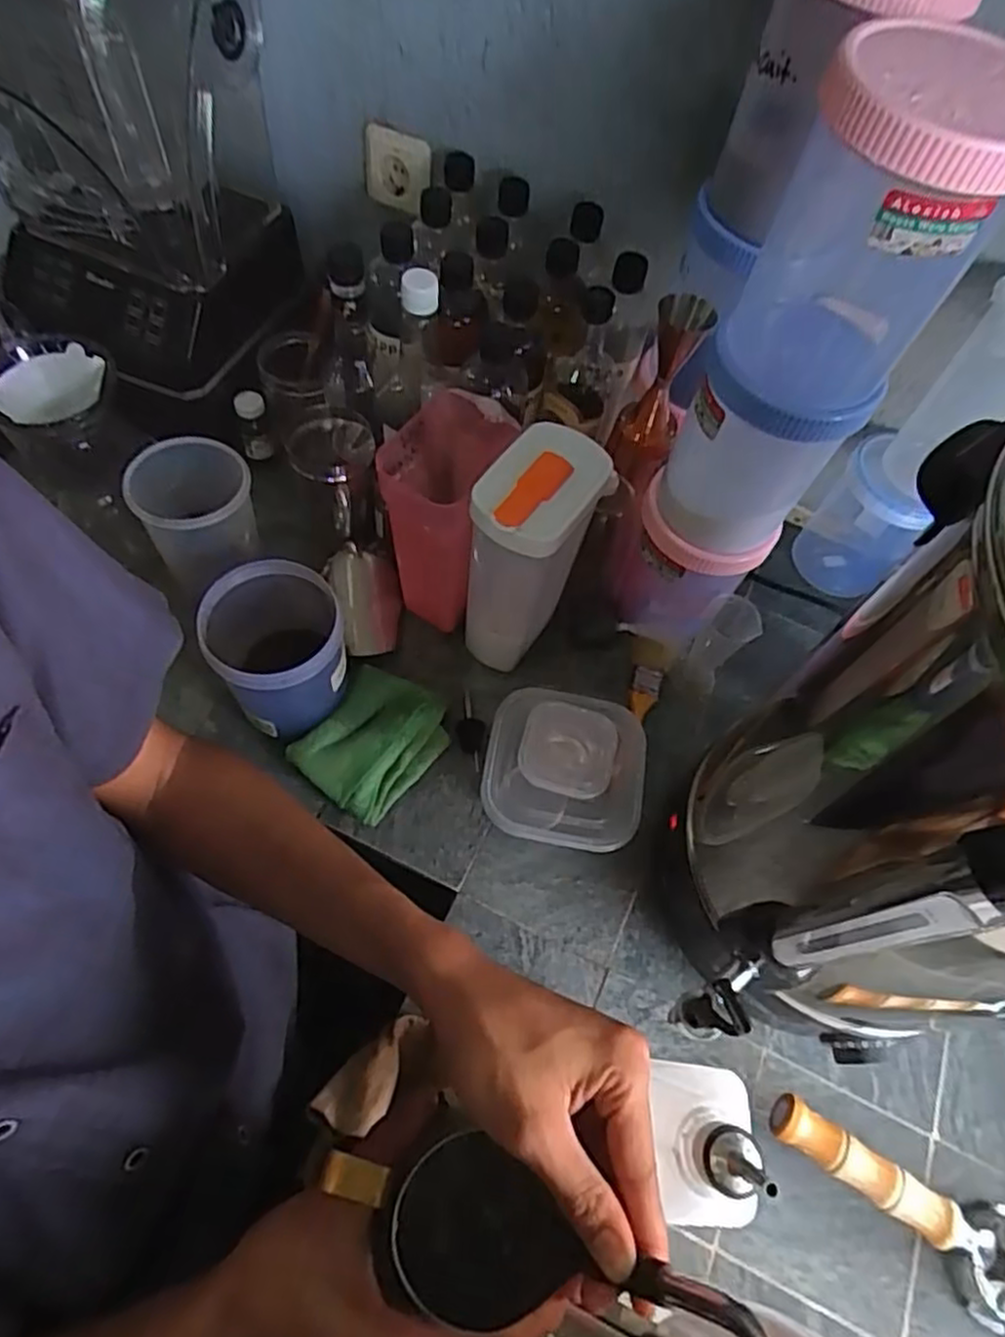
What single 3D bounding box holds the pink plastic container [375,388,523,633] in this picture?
[{"bbox_3d":[-0.059,-0.140,0.695,0.097,0.223,0.120,23,62,6],"label":"pink plastic container"}]

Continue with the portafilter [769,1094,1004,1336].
[{"bbox_3d":[0.307,0.416,0.540,0.219,0.071,0.080,25,62,7],"label":"portafilter"}]

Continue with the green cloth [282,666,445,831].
[{"bbox_3d":[-0.125,0.068,0.688,0.113,0.039,0.139,36,64,12],"label":"green cloth"}]

